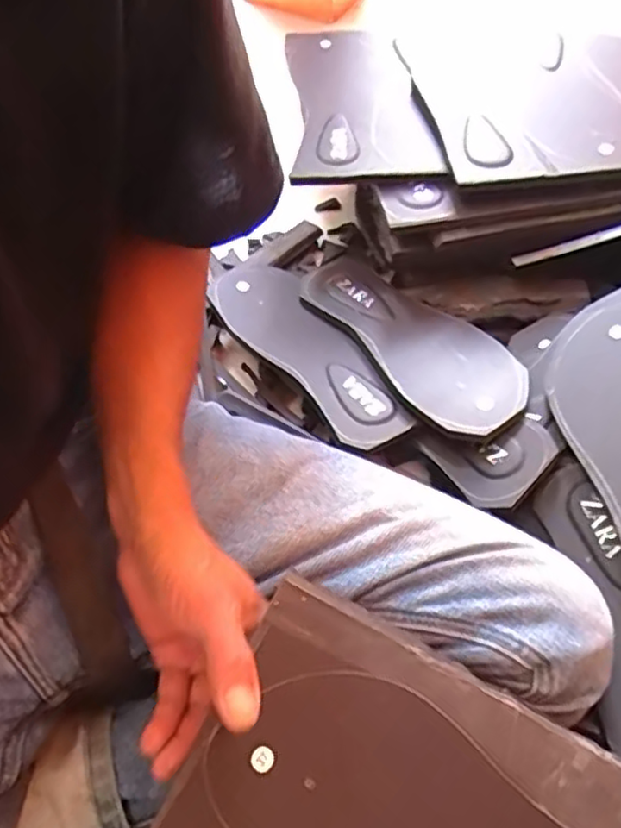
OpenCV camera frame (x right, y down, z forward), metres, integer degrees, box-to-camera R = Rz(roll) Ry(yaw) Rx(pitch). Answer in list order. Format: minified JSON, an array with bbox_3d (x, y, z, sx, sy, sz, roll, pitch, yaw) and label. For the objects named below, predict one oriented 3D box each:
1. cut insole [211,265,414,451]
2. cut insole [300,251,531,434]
[{"bbox_3d":[-0.007,-0.061,0.599,0.083,0.023,0.248,-29,61,-15],"label":"cut insole"},{"bbox_3d":[0.081,-0.072,0.591,0.097,0.012,0.265,-33,51,-19],"label":"cut insole"}]

